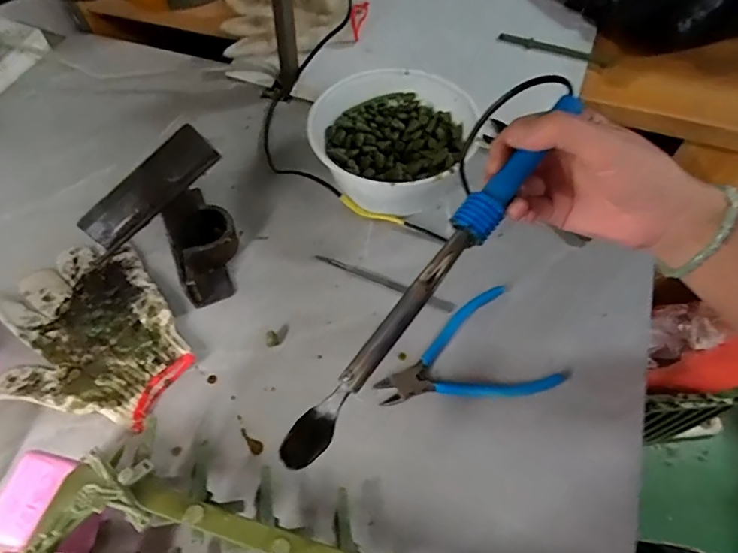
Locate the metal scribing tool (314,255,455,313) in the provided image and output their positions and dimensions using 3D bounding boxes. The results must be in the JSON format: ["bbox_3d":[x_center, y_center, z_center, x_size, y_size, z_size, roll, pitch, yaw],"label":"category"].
[{"bbox_3d":[0.013,0.003,0.459,0.142,0.004,0.013,22,61,14],"label":"metal scribing tool"}]

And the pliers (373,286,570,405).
[{"bbox_3d":[0.077,0.070,0.408,0.145,0.009,0.099,-19,59,-10],"label":"pliers"}]

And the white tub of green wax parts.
[{"bbox_3d":[0.028,-0.143,0.504,0.156,0.078,0.156,-1,58,1],"label":"white tub of green wax parts"}]

